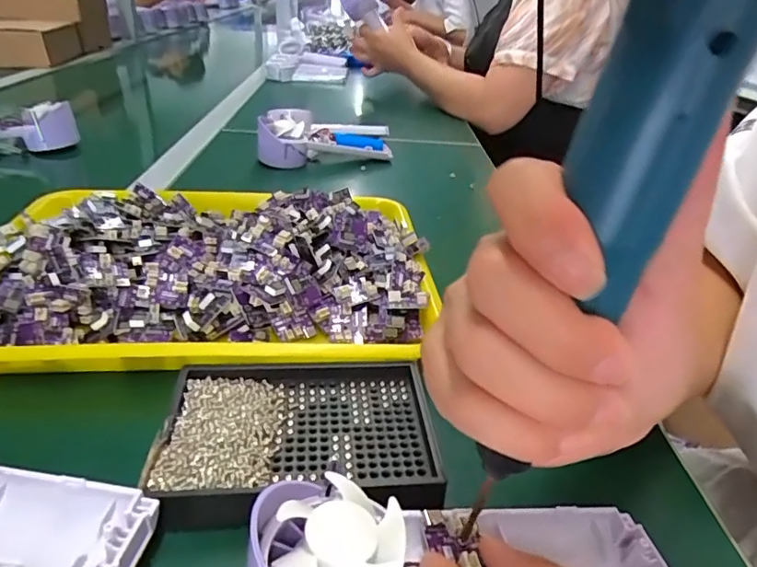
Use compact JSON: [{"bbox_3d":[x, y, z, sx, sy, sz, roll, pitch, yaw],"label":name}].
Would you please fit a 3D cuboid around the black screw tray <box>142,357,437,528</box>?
[{"bbox_3d":[-0.041,0.077,0.276,0.137,0.019,0.094,1,31,-7],"label":"black screw tray"}]

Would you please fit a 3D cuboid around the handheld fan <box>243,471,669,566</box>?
[{"bbox_3d":[0.035,0.111,0.218,0.172,0.044,0.061,5,29,-23],"label":"handheld fan"}]

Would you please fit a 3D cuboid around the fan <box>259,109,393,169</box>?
[{"bbox_3d":[-0.067,-0.203,0.724,0.202,0.055,0.094,-9,33,-22],"label":"fan"}]

